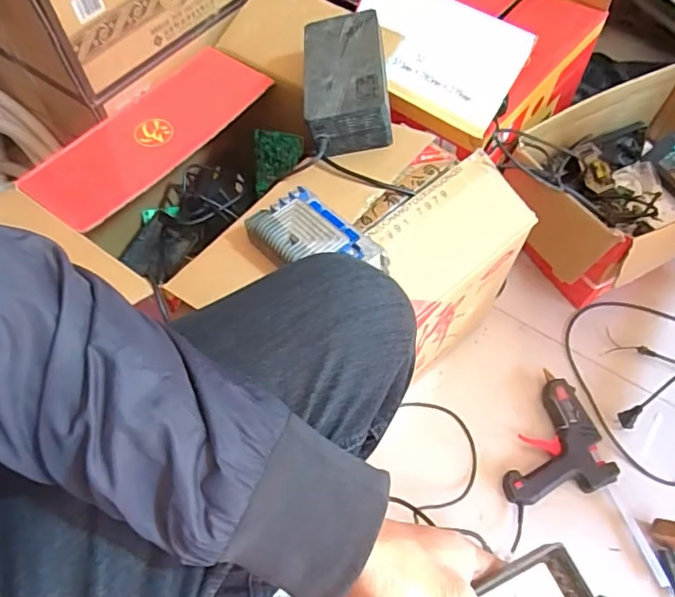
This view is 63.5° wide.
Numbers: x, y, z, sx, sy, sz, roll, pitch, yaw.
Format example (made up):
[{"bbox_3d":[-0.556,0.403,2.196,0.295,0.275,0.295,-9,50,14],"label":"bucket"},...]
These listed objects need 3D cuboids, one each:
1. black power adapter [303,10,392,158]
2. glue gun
[{"bbox_3d":[0.013,-0.291,0.727,0.106,0.073,0.196,-9,62,11],"label":"black power adapter"},{"bbox_3d":[0.304,0.206,0.804,0.152,0.031,0.165,-12,60,-6],"label":"glue gun"}]

